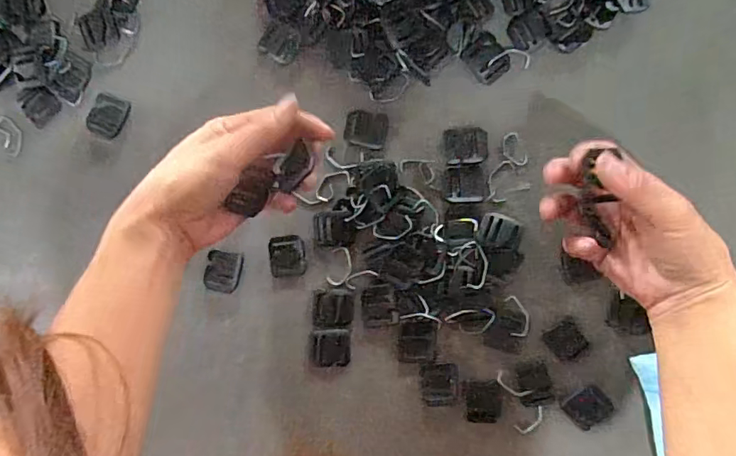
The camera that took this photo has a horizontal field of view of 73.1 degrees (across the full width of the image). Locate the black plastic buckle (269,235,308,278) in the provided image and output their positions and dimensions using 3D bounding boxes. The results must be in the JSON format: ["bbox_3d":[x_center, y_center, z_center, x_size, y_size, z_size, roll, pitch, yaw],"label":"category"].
[{"bbox_3d":[-0.067,0.024,0.416,0.029,0.004,0.034,-6,90,4],"label":"black plastic buckle"}]

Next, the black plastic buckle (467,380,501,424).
[{"bbox_3d":[0.096,0.145,0.413,0.028,0.004,0.037,0,91,4],"label":"black plastic buckle"}]

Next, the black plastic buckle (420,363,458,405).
[{"bbox_3d":[0.060,0.131,0.413,0.030,0.004,0.036,-4,91,4],"label":"black plastic buckle"}]

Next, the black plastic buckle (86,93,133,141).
[{"bbox_3d":[-0.222,-0.096,0.424,0.032,0.004,0.035,23,92,3],"label":"black plastic buckle"}]

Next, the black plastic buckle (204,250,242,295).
[{"bbox_3d":[-0.122,0.037,0.420,0.030,0.004,0.034,10,91,4],"label":"black plastic buckle"}]

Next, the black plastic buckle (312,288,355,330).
[{"bbox_3d":[-0.029,0.068,0.416,0.034,0.004,0.033,3,91,4],"label":"black plastic buckle"}]

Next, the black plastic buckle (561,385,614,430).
[{"bbox_3d":[0.179,0.146,0.403,0.034,0.004,0.030,-40,88,3],"label":"black plastic buckle"}]

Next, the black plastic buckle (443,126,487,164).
[{"bbox_3d":[0.081,-0.068,0.409,0.036,0.004,0.030,-2,91,4],"label":"black plastic buckle"}]

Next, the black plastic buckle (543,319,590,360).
[{"bbox_3d":[0.164,0.093,0.408,0.027,0.004,0.031,-34,89,4],"label":"black plastic buckle"}]

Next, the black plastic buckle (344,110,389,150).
[{"bbox_3d":[-0.002,-0.082,0.410,0.035,0.004,0.029,9,91,4],"label":"black plastic buckle"}]

